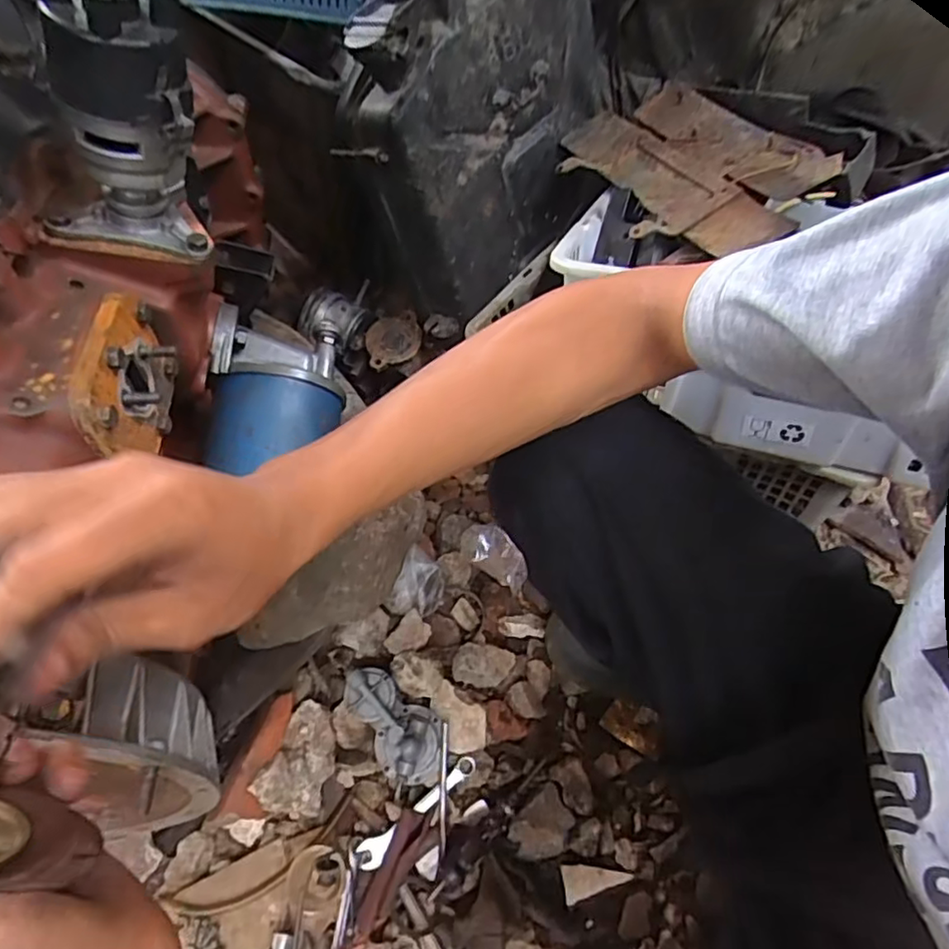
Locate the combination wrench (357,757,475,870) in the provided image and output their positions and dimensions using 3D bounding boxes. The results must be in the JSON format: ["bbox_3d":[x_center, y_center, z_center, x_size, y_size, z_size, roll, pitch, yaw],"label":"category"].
[{"bbox_3d":[-0.059,0.348,0.644,0.145,0.014,0.028,-34,65,-21],"label":"combination wrench"}]

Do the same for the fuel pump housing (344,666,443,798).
[{"bbox_3d":[-0.083,0.268,0.671,0.076,0.051,0.133,-28,63,-18],"label":"fuel pump housing"}]

